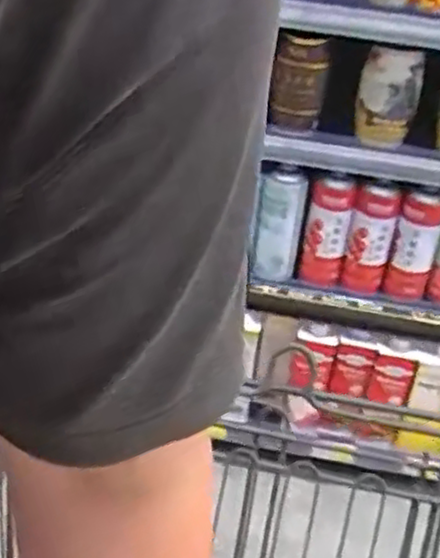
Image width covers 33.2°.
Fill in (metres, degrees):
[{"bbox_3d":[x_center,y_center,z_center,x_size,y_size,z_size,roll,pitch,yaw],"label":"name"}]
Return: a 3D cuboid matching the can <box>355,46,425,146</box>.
[{"bbox_3d":[0.287,-0.312,1.269,0.099,0.149,0.114,13,34,10],"label":"can"}]

